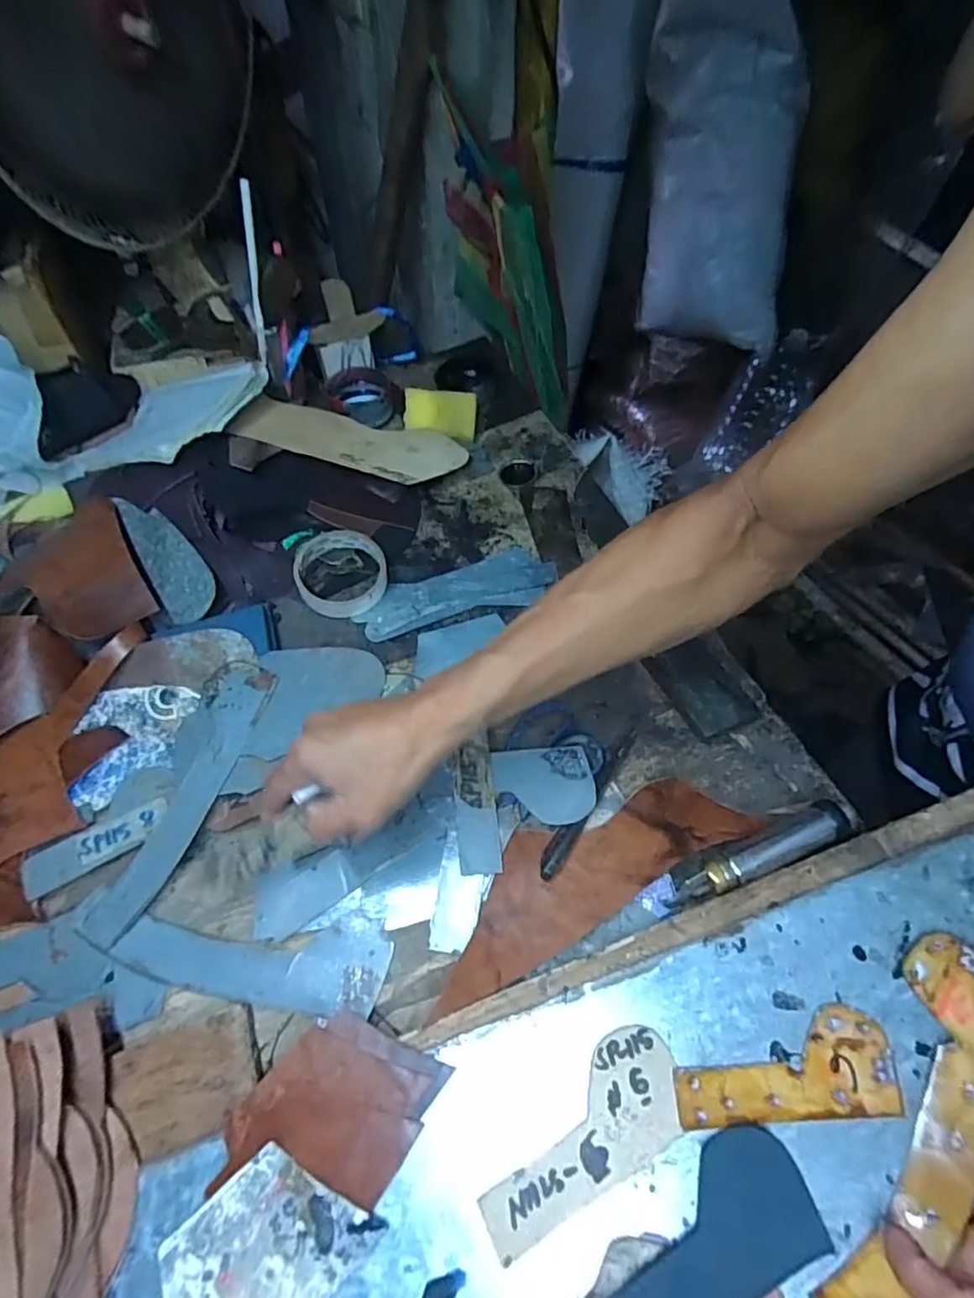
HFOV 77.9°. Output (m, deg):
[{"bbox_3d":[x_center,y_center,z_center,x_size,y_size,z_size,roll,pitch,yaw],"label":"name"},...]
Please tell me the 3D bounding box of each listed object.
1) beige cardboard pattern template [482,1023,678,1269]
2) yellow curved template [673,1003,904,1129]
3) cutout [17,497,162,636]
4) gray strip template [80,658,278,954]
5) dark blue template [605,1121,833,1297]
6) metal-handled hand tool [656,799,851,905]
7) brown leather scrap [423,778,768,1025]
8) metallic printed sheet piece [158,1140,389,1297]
[{"bbox_3d":[0.052,0.262,0.324,0.125,0.005,0.052,-30,60,-18],"label":"beige cardboard pattern template"},{"bbox_3d":[0.163,0.230,0.334,0.117,0.004,0.048,-6,61,3],"label":"yellow curved template"},{"bbox_3d":[-0.368,-0.069,0.547,0.094,0.039,0.137,-28,59,-17],"label":"cutout"},{"bbox_3d":[-0.228,0.109,0.465,0.056,0.006,0.220,10,63,13],"label":"gray strip template"},{"bbox_3d":[0.103,0.293,0.297,0.126,0.007,0.059,-21,58,-13],"label":"dark blue template"},{"bbox_3d":[0.181,0.140,0.401,0.129,0.022,0.024,-22,57,-13],"label":"metal-handled hand tool"},{"bbox_3d":[0.062,0.150,0.418,0.236,0.009,0.078,-26,50,-13],"label":"brown leather scrap"},{"bbox_3d":[-0.121,0.313,0.306,0.113,0.004,0.072,-39,66,-17],"label":"metallic printed sheet piece"}]

